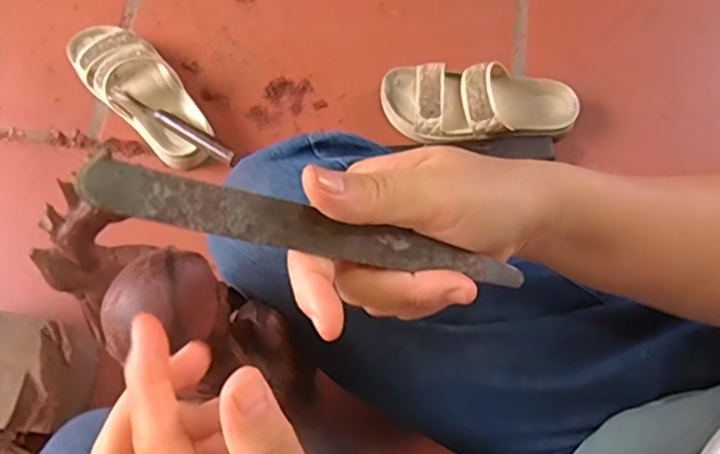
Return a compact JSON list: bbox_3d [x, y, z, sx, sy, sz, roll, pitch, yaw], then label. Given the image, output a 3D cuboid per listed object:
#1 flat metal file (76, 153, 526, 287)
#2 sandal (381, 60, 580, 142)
[{"bbox_3d":[-0.014,0.002,0.234,0.171,0.004,0.017,13,71,-18],"label":"flat metal file"},{"bbox_3d":[0.140,-0.146,0.715,0.223,0.079,0.087,7,72,2],"label":"sandal"}]

